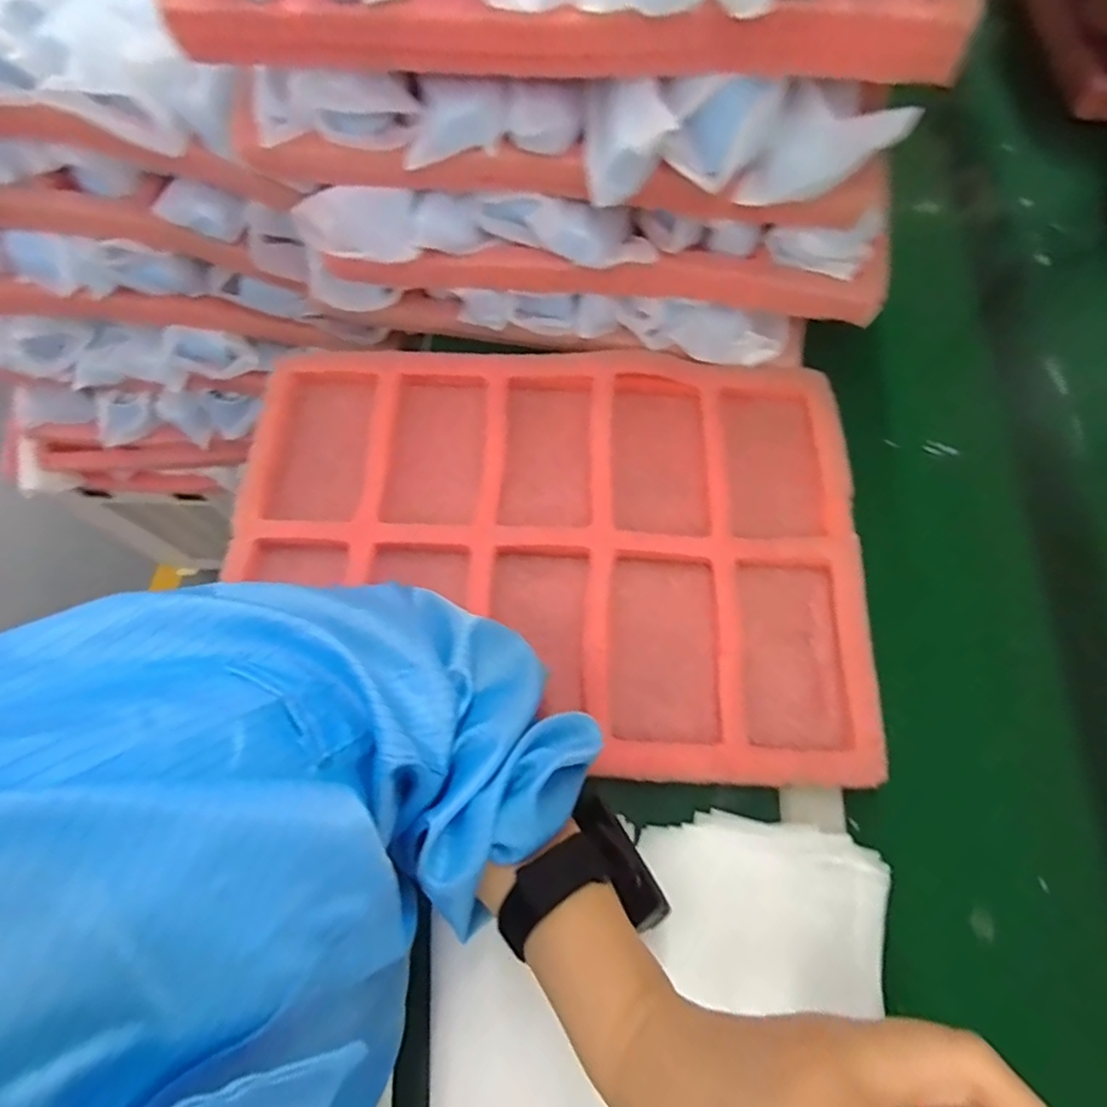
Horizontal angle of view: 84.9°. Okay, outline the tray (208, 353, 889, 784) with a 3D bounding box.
[{"bbox_3d":[-0.004,-0.011,0.463,0.462,0.032,0.320,5,68,1],"label":"tray"}]

